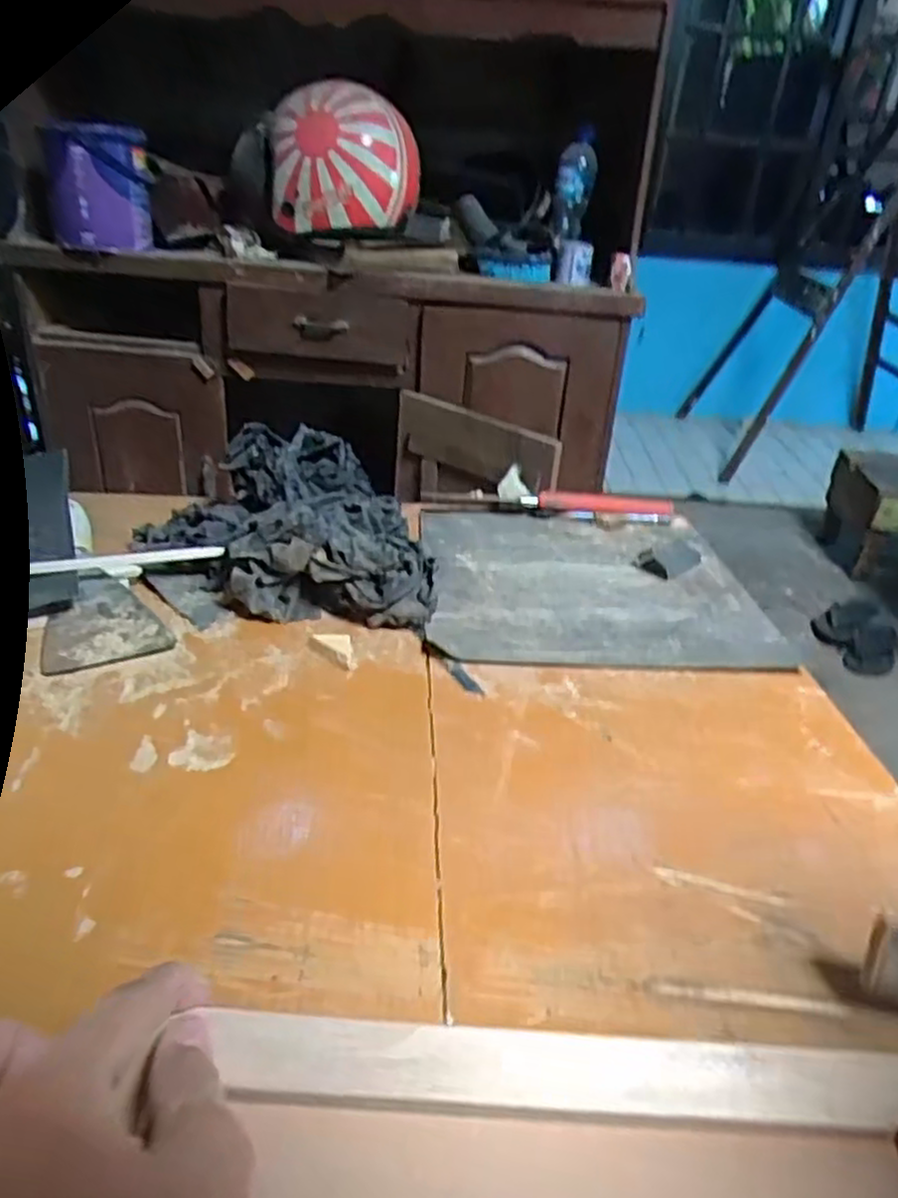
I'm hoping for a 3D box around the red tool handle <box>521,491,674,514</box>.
[{"bbox_3d":[0.134,-0.086,0.686,0.140,0.015,0.016,0,31,-9],"label":"red tool handle"}]

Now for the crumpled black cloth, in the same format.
[{"bbox_3d":[-0.124,-0.051,0.540,0.163,0.070,0.210,-10,34,-24],"label":"crumpled black cloth"}]

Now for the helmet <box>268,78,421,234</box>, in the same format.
[{"bbox_3d":[-0.160,-0.689,1.213,0.226,0.193,0.182,2,31,-5],"label":"helmet"}]

